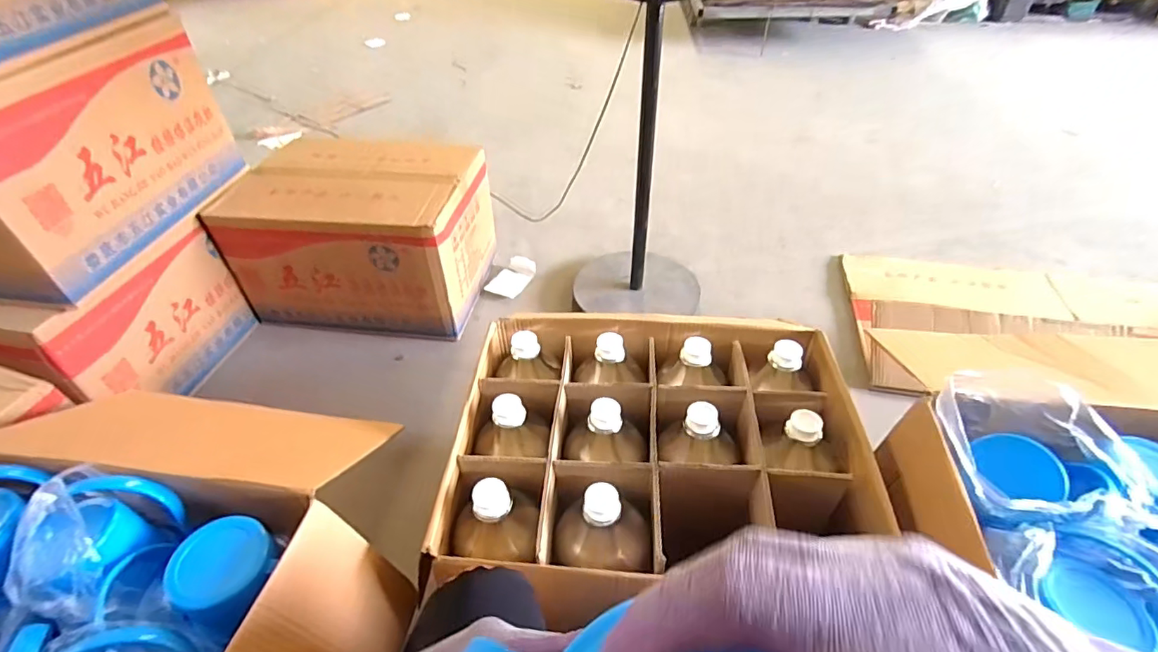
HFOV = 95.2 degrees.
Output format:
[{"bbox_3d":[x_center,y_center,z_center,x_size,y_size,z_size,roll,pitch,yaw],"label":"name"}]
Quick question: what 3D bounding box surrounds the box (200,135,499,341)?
[{"bbox_3d":[-0.580,-0.258,1.501,0.592,0.367,0.442,4,43,6],"label":"box"}]

